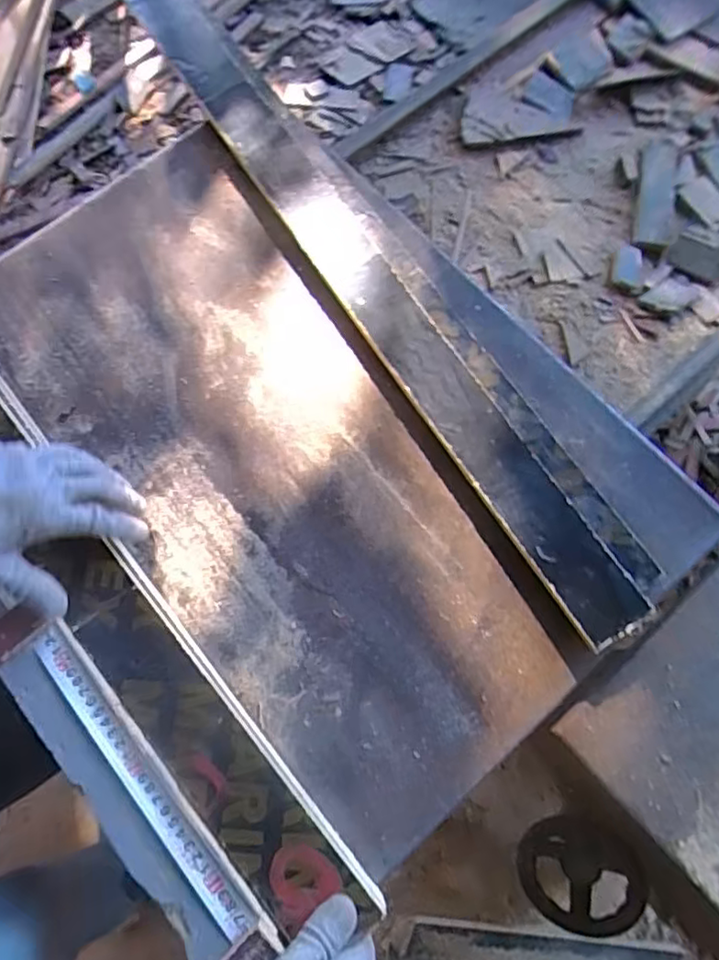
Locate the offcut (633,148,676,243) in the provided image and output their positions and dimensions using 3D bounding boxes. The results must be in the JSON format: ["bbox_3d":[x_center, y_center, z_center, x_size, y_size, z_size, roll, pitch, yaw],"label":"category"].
[{"bbox_3d":[0.360,-0.349,0.740,0.042,0.010,0.153,12,72,3],"label":"offcut"}]

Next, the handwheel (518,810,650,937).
[{"bbox_3d":[0.226,0.404,0.621,0.108,0.029,0.117,0,72,-1],"label":"handwheel"}]

